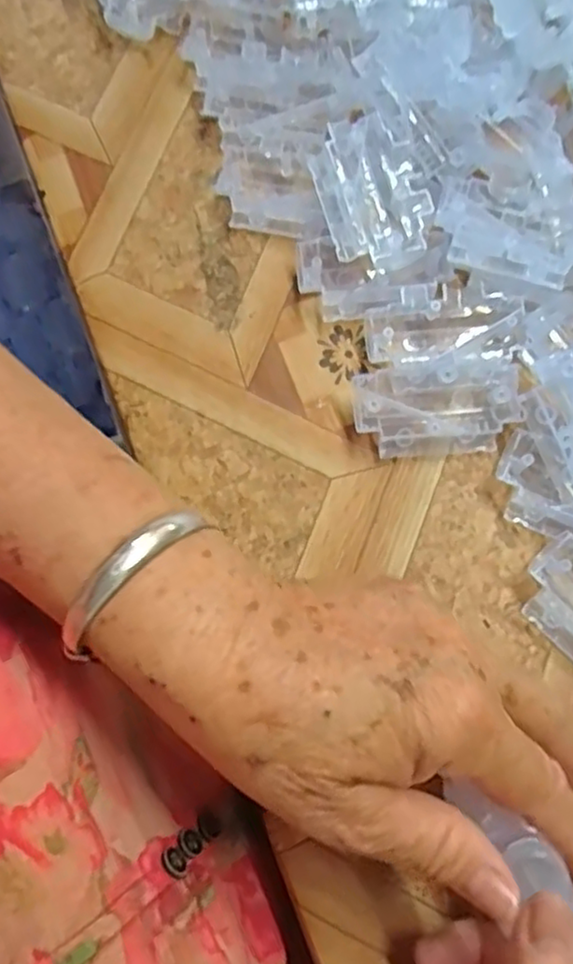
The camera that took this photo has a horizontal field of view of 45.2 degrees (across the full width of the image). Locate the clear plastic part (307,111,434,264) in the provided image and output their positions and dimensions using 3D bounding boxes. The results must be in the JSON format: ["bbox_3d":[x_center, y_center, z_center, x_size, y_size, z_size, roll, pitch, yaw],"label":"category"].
[{"bbox_3d":[0.039,-0.130,0.310,0.045,0.014,0.068,-16,79,-2],"label":"clear plastic part"}]

